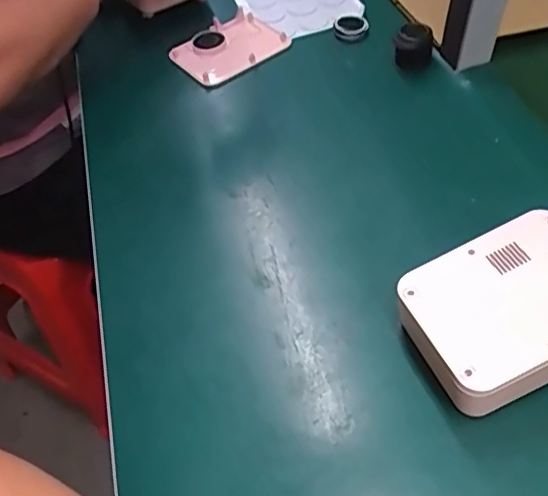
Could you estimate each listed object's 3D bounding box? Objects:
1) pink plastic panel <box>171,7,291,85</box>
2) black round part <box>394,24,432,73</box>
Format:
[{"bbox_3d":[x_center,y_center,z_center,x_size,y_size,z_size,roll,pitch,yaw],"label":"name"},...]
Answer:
[{"bbox_3d":[-0.054,-0.241,0.682,0.123,0.014,0.095,-39,58,-22],"label":"pink plastic panel"},{"bbox_3d":[0.153,-0.220,0.620,0.039,0.040,0.033,6,53,11],"label":"black round part"}]

